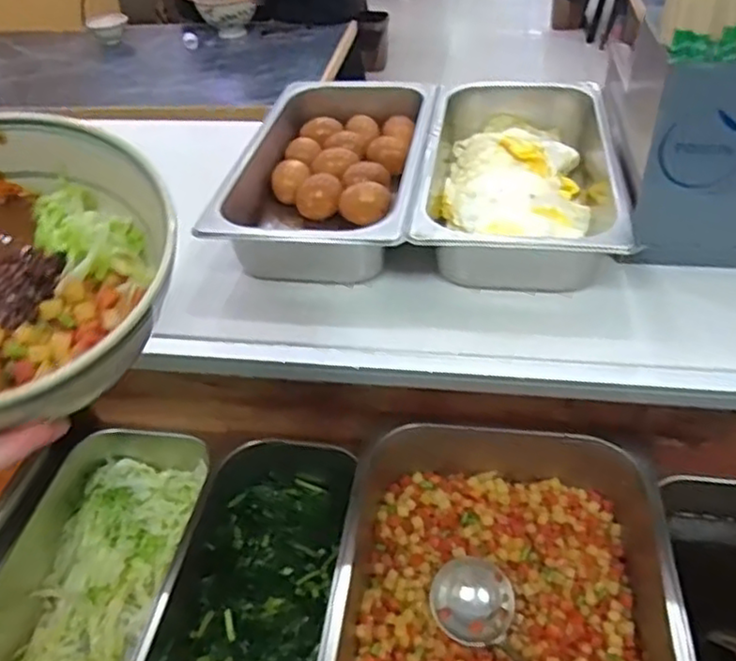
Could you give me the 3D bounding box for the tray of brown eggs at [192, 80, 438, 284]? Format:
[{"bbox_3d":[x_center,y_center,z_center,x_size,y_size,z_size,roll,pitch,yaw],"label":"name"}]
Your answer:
[{"bbox_3d":[-0.026,-0.156,0.672,0.168,0.072,0.321,4,42,9],"label":"tray of brown eggs"}]

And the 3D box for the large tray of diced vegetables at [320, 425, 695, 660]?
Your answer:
[{"bbox_3d":[0.111,0.242,0.596,0.262,0.142,0.329,3,42,7],"label":"large tray of diced vegetables"}]

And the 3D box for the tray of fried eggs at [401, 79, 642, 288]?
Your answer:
[{"bbox_3d":[0.137,-0.147,0.652,0.174,0.064,0.286,2,42,7],"label":"tray of fried eggs"}]

